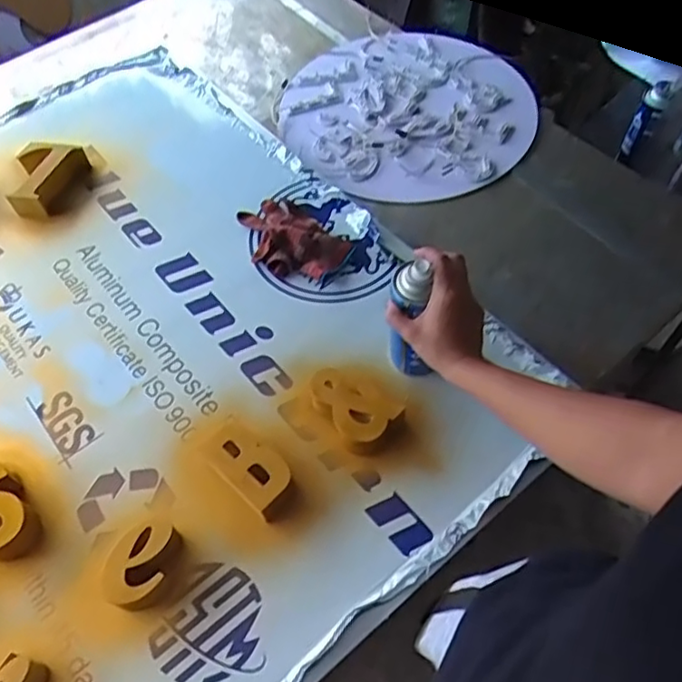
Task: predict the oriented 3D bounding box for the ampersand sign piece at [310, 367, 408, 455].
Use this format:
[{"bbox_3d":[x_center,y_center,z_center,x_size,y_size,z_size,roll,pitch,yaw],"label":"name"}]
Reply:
[{"bbox_3d":[0.016,0.084,0.755,0.122,0.043,0.084,19,62,14],"label":"ampersand sign piece"}]

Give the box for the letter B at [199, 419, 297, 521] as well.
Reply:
[{"bbox_3d":[-0.107,0.146,0.720,0.120,0.035,0.067,38,67,22],"label":"letter B"}]

